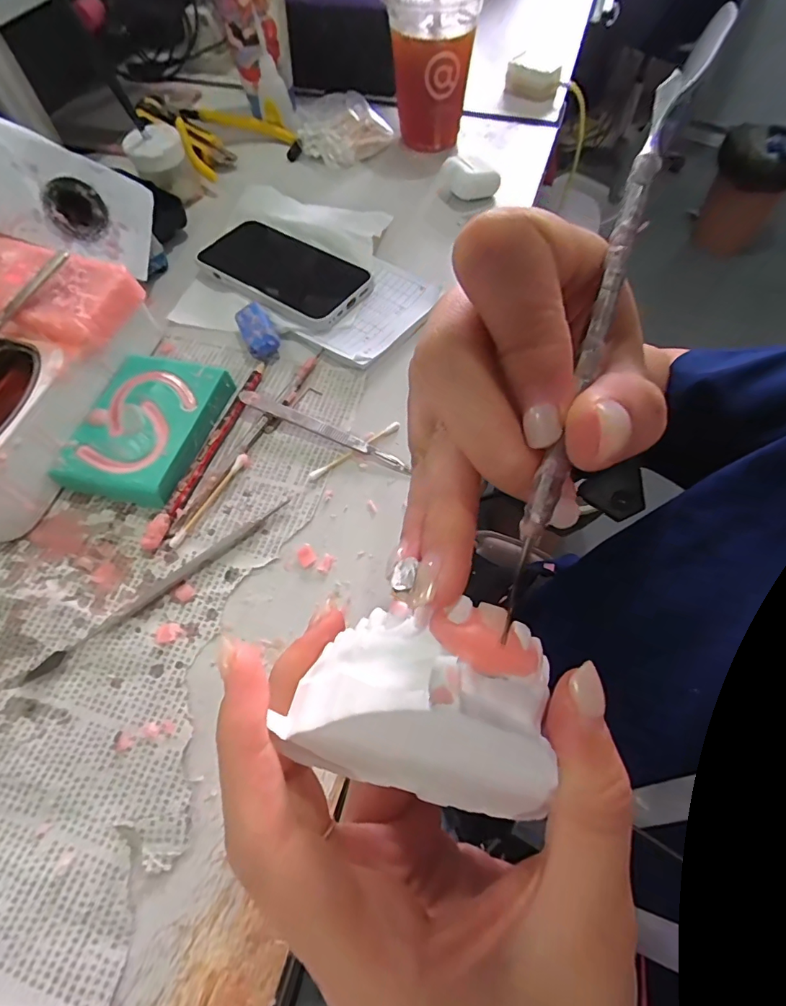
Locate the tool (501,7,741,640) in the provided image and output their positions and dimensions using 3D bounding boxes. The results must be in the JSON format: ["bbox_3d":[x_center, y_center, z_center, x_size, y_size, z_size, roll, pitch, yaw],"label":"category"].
[{"bbox_3d":[0.056,-0.052,0.116,0.011,0.005,0.169,20,82,8],"label":"tool"}]

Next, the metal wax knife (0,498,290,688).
[{"bbox_3d":[-0.134,0.049,0.268,0.172,0.006,0.009,-35,67,-17],"label":"metal wax knife"}]

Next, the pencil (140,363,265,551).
[{"bbox_3d":[-0.122,-0.039,0.309,0.010,0.008,0.152,17,63,9],"label":"pencil"}]

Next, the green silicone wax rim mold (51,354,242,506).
[{"bbox_3d":[-0.165,-0.054,0.310,0.078,0.017,0.107,13,63,7],"label":"green silicone wax rim mold"}]

